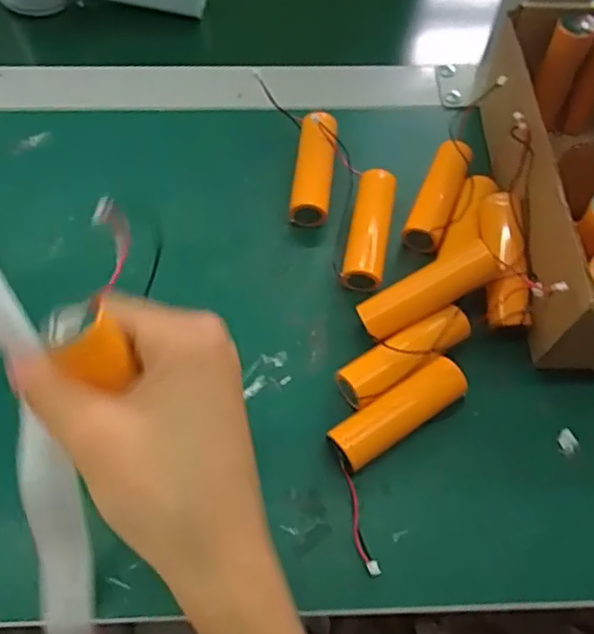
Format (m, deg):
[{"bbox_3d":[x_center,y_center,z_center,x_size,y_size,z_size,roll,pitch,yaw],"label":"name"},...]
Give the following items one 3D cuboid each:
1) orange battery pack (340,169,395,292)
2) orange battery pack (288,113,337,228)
[{"bbox_3d":[0.041,-0.049,0.347,0.022,0.016,0.073,11,62,4],"label":"orange battery pack"},{"bbox_3d":[0.010,-0.088,0.363,0.022,0.015,0.069,7,74,2],"label":"orange battery pack"}]

